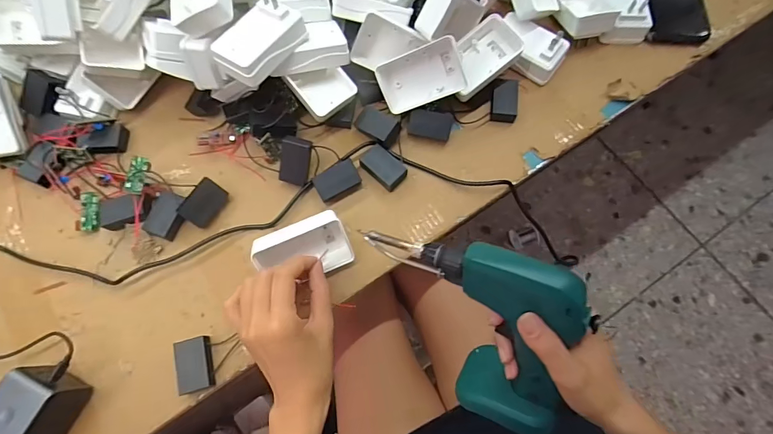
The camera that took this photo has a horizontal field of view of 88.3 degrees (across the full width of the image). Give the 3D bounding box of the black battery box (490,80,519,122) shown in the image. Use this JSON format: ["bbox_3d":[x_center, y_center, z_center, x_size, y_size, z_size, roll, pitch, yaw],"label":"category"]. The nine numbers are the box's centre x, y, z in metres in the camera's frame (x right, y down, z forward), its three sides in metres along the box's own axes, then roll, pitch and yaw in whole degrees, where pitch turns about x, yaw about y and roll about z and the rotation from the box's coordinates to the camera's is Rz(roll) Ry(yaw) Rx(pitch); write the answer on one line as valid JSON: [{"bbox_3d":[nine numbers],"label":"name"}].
[{"bbox_3d":[0.139,-0.137,0.471,0.029,0.018,0.047,8,75,0],"label":"black battery box"}]

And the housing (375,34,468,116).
[{"bbox_3d":[0.038,-0.153,0.432,0.088,0.030,0.056,-16,93,18],"label":"housing"}]

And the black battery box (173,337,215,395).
[{"bbox_3d":[-0.184,0.143,0.384,0.030,0.021,0.048,-15,76,-6],"label":"black battery box"}]

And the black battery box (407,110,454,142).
[{"bbox_3d":[0.051,-0.108,0.461,0.049,0.017,0.032,15,108,5],"label":"black battery box"}]

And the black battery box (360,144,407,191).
[{"bbox_3d":[-0.003,-0.055,0.446,0.031,0.018,0.049,-43,80,-12],"label":"black battery box"}]

